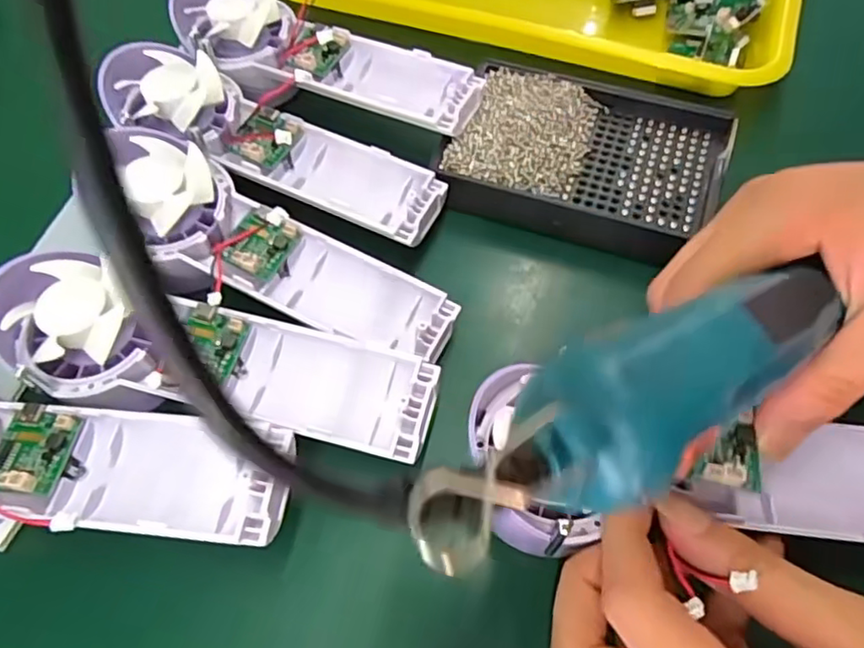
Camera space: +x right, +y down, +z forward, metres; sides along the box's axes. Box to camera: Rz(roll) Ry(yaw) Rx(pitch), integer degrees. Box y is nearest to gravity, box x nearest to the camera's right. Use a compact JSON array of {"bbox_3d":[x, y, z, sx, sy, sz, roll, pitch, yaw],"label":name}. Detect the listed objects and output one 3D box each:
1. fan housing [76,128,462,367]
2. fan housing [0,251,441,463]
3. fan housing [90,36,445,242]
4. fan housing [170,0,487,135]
[{"bbox_3d":[-0.072,-0.030,0.276,0.169,0.025,0.058,27,63,0],"label":"fan housing"},{"bbox_3d":[-0.087,0.015,0.246,0.177,0.037,0.057,13,61,9],"label":"fan housing"},{"bbox_3d":[-0.076,-0.094,0.296,0.168,0.029,0.048,21,63,13],"label":"fan housing"},{"bbox_3d":[-0.059,-0.140,0.323,0.169,0.029,0.056,26,64,16],"label":"fan housing"}]

